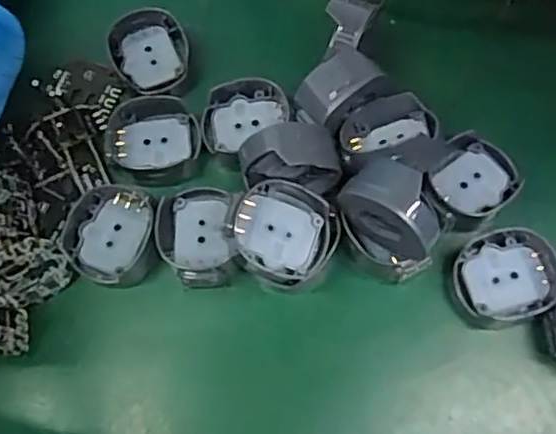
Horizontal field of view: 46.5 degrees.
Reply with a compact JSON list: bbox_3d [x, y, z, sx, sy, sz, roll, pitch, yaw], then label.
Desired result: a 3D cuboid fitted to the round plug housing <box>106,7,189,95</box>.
[{"bbox_3d":[-0.041,-0.053,0.208,0.024,0.007,0.027,-22,71,-6],"label":"round plug housing"}]

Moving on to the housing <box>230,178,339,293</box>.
[{"bbox_3d":[0.002,0.006,0.180,0.027,0.015,0.028,-1,70,2],"label":"housing"}]

